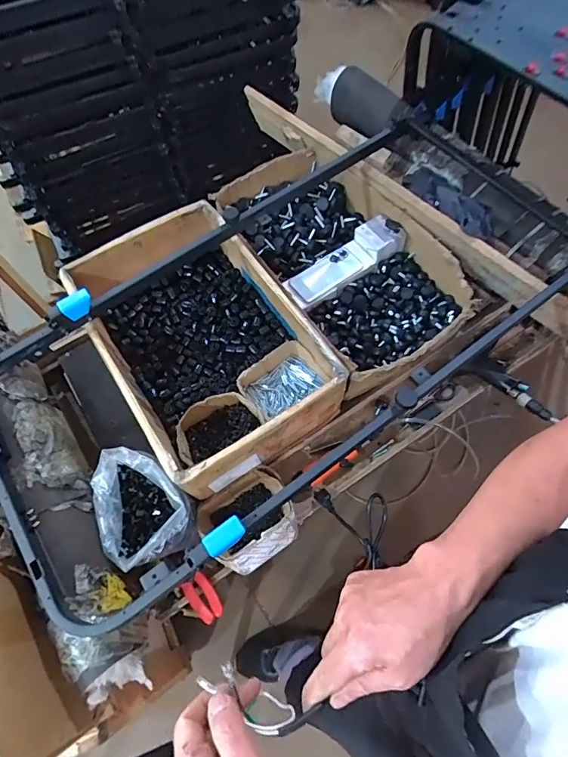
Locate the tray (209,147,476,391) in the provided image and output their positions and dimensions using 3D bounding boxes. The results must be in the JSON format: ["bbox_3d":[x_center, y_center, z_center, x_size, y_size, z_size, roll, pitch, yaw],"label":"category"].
[{"bbox_3d":[0.123,-0.277,0.942,0.323,0.100,0.607,-30,67,-10],"label":"tray"}]

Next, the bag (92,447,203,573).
[{"bbox_3d":[-0.236,0.210,0.720,0.133,0.110,0.189,-23,66,-7],"label":"bag"}]

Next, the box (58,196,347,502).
[{"bbox_3d":[-0.166,-0.080,0.860,0.357,0.161,0.541,-34,68,-11],"label":"box"}]

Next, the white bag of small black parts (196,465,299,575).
[{"bbox_3d":[-0.062,0.265,0.786,0.165,0.104,0.148,-32,68,-11],"label":"white bag of small black parts"}]

